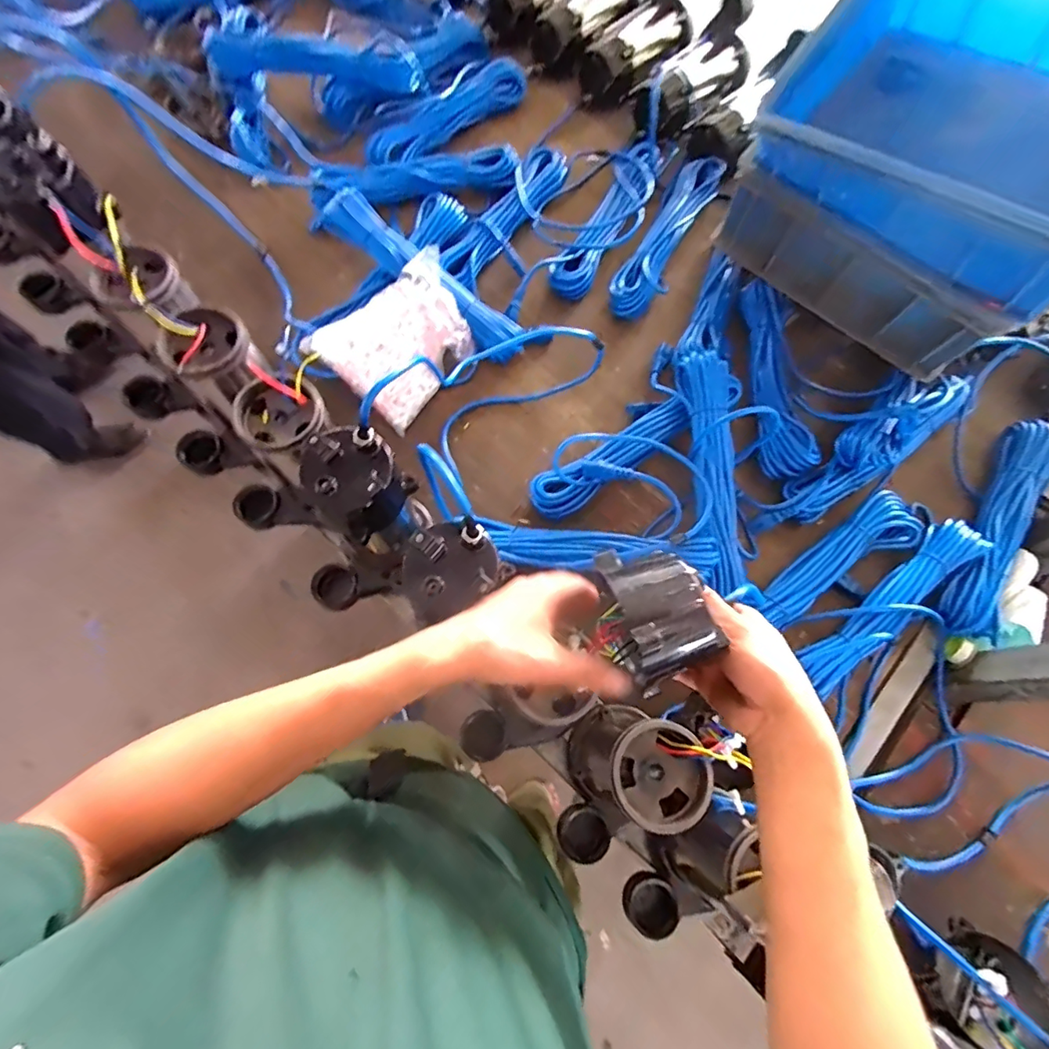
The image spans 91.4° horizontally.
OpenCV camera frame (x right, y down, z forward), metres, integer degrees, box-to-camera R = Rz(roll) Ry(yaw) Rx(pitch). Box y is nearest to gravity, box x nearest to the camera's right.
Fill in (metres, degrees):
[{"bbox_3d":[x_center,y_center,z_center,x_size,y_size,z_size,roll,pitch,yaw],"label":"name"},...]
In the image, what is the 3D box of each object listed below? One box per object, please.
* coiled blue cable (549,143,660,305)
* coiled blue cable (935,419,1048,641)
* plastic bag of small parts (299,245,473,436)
[{"bbox_3d":[0.147,-0.518,0.857,0.095,0.037,0.354,26,72,5],"label":"coiled blue cable"},{"bbox_3d":[0.673,0.003,0.713,0.078,0.045,0.361,35,73,8],"label":"coiled blue cable"},{"bbox_3d":[-0.174,-0.268,0.729,0.169,0.080,0.211,39,74,9],"label":"plastic bag of small parts"}]

